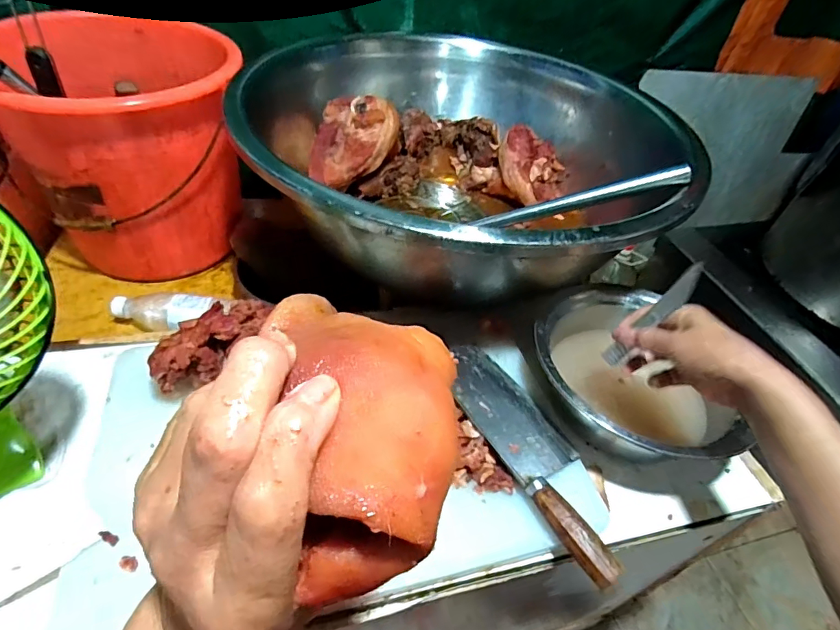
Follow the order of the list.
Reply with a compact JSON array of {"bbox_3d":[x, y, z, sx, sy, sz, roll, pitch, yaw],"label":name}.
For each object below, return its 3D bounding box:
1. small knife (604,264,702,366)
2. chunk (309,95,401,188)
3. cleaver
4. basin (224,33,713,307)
[{"bbox_3d":[0.233,0.005,0.459,0.013,0.137,0.019,11,41,-24],"label":"small knife"},{"bbox_3d":[-0.109,-0.286,0.746,0.147,0.105,0.115,-1,45,-9],"label":"chunk"},{"bbox_3d":[0.118,0.132,0.485,0.092,0.027,0.276,-20,51,-26],"label":"cleaver"},{"bbox_3d":[0.078,-0.220,0.686,0.591,0.205,0.544,4,44,-4],"label":"basin"}]

